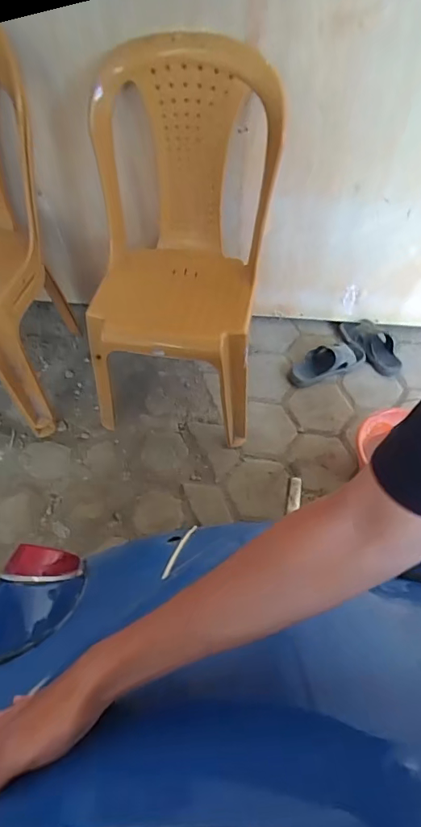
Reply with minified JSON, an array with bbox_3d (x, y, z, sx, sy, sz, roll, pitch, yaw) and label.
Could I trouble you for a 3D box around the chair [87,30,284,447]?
[{"bbox_3d":[-0.083,-0.367,1.213,0.426,0.827,0.430,5,57,3],"label":"chair"}]

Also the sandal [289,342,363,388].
[{"bbox_3d":[0.386,-0.170,1.579,0.275,0.068,0.113,-16,58,-10],"label":"sandal"}]

